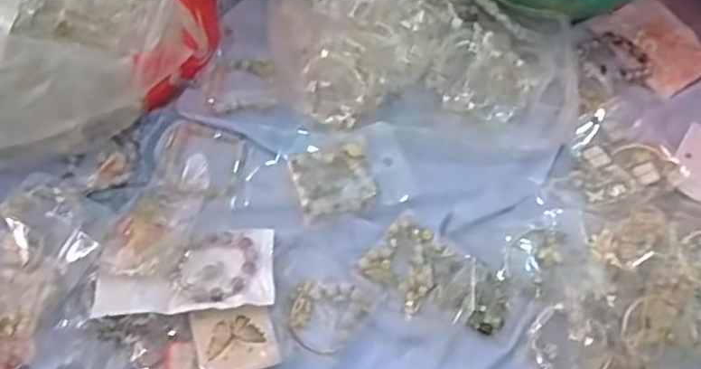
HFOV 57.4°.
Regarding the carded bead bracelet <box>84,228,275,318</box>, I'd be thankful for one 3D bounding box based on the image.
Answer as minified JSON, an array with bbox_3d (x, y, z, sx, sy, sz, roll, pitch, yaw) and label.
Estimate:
[{"bbox_3d":[-0.117,0.060,0.461,0.123,0.013,0.063,-3,62,-6],"label":"carded bead bracelet"}]

